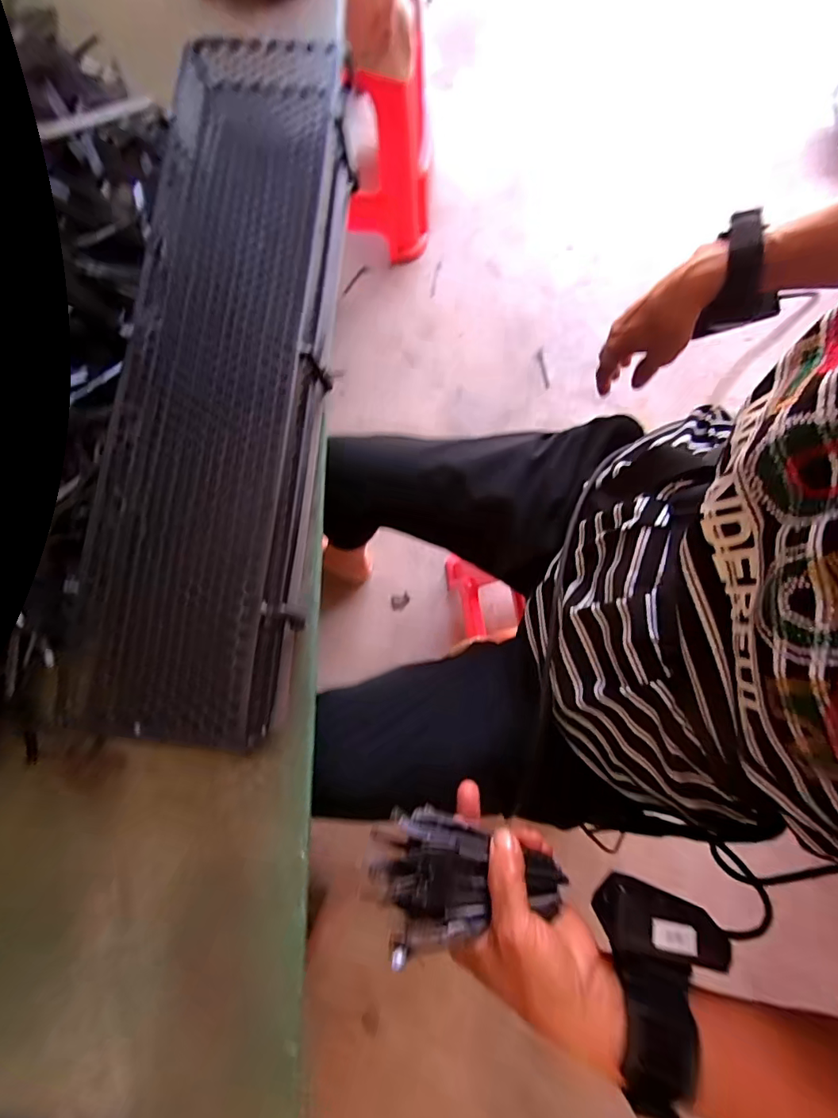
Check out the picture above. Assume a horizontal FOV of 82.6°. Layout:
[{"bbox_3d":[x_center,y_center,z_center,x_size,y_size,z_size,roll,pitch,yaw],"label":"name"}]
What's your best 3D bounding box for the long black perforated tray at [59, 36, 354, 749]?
[{"bbox_3d":[-0.159,-0.153,0.408,0.166,0.069,0.589,4,80,1],"label":"long black perforated tray"}]

